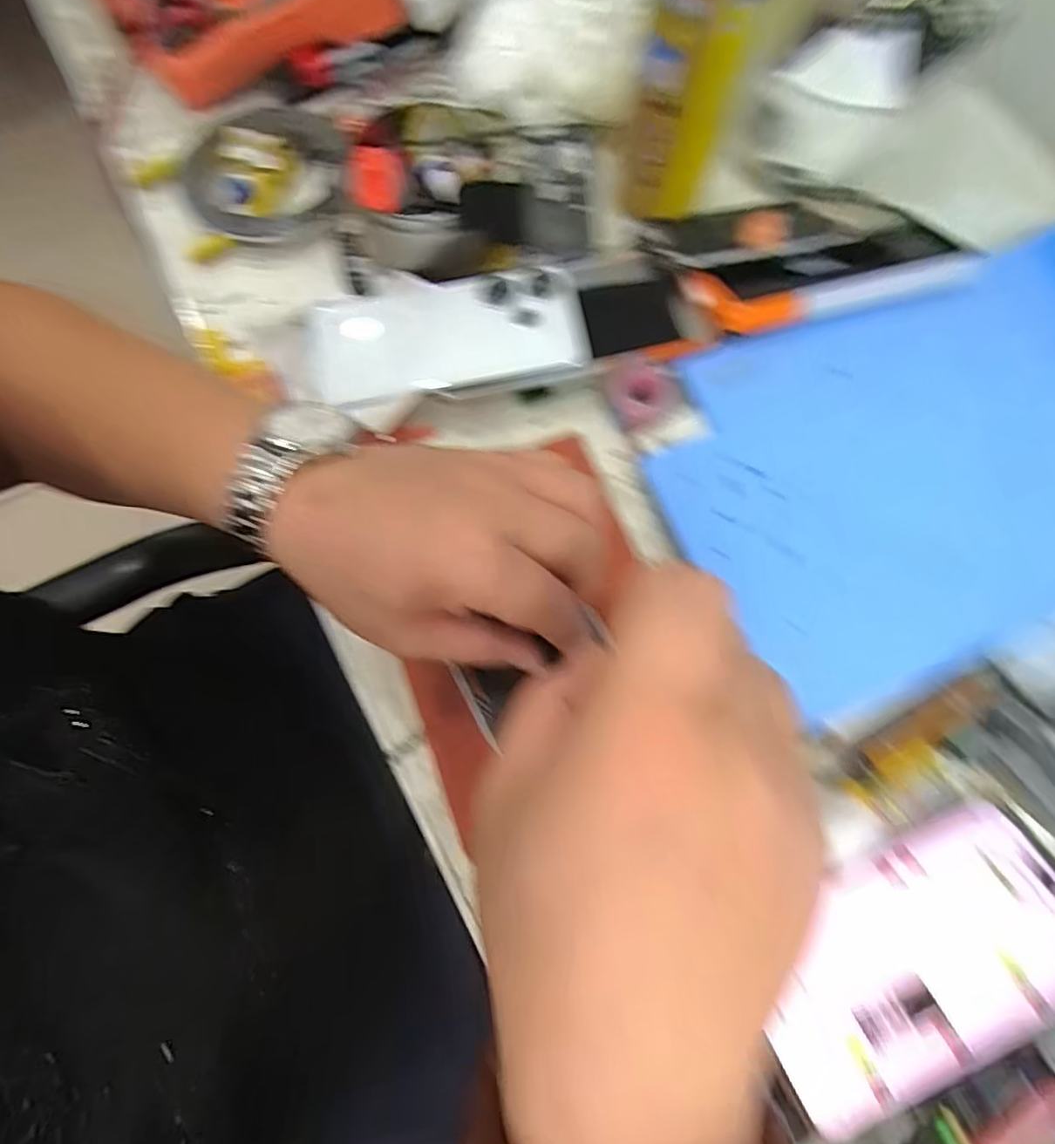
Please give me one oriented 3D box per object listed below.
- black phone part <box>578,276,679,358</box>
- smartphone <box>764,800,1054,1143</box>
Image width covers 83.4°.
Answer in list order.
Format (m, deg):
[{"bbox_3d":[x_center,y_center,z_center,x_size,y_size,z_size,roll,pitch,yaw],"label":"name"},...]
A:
[{"bbox_3d":[0.065,-0.164,0.380,0.054,0.004,0.040,-9,118,12],"label":"black phone part"},{"bbox_3d":[0.181,0.175,0.271,0.157,0.006,0.084,-24,59,-3],"label":"smartphone"}]

